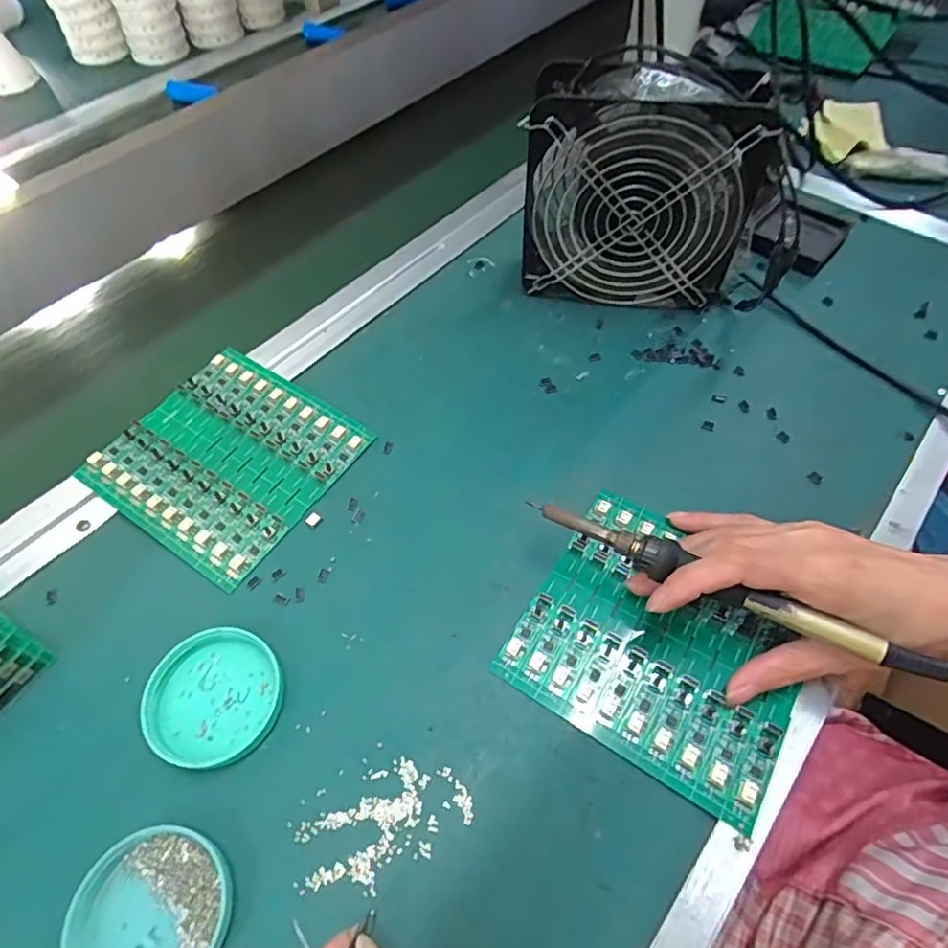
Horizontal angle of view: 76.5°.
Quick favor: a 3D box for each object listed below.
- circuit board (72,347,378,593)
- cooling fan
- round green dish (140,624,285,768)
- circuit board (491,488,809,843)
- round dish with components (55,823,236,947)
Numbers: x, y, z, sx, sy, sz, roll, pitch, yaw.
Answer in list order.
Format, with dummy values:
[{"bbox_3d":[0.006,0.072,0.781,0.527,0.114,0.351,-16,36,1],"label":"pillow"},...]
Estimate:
[{"bbox_3d":[-0.160,-0.013,0.395,0.137,0.010,0.134,30,60,17],"label":"circuit board"},{"bbox_3d":[0.115,-0.197,0.426,0.154,0.160,0.054,7,57,5],"label":"cooling fan"},{"bbox_3d":[-0.134,0.114,0.309,0.065,0.007,0.067,1,56,-1],"label":"round green dish"},{"bbox_3d":[0.102,0.087,0.325,0.137,0.007,0.130,28,61,20],"label":"circuit board"},{"bbox_3d":[-0.139,0.188,0.257,0.066,0.010,0.063,1,56,-1],"label":"round dish with components"}]

